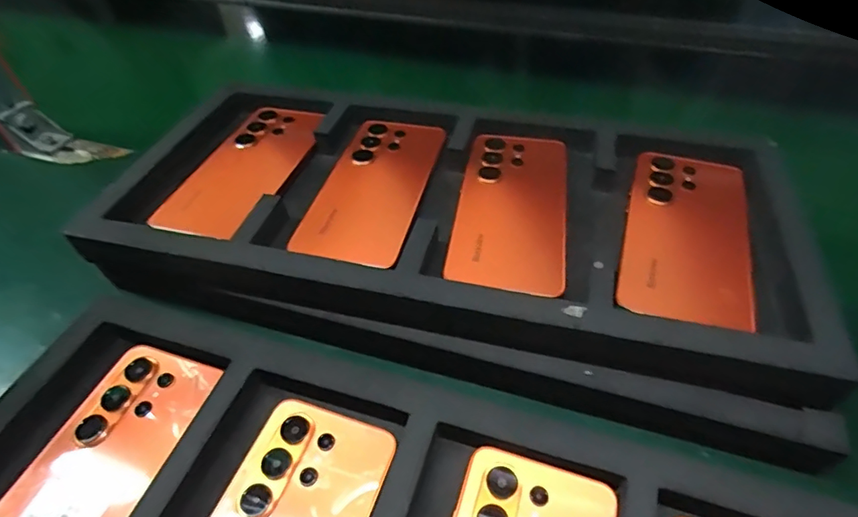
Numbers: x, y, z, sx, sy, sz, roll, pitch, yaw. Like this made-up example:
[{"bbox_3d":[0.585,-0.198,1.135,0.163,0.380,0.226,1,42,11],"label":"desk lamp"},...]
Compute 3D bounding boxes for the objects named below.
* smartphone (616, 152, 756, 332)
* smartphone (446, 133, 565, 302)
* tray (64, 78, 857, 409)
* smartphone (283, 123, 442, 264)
[{"bbox_3d":[0.176,-0.020,0.340,0.076,0.005,0.163,15,49,15],"label":"smartphone"},{"bbox_3d":[0.061,-0.041,0.365,0.076,0.010,0.161,7,47,7],"label":"smartphone"},{"bbox_3d":[0.008,-0.041,0.376,0.480,0.045,0.249,10,47,10],"label":"tray"},{"bbox_3d":[-0.041,-0.059,0.383,0.077,0.012,0.174,10,47,10],"label":"smartphone"}]

